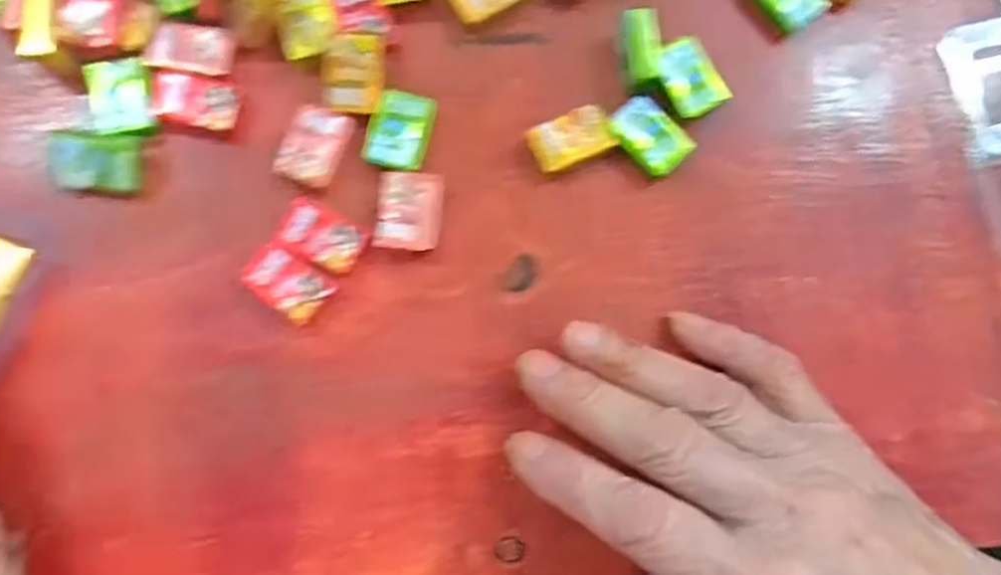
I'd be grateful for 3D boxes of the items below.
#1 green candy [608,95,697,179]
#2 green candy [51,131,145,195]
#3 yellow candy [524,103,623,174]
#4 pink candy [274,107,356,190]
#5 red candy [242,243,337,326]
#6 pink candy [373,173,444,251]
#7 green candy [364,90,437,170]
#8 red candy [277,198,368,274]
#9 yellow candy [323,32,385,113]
[{"bbox_3d":[0.050,-0.051,0.253,0.018,0.009,0.027,-43,87,-9],"label":"green candy"},{"bbox_3d":[-0.128,-0.040,0.239,0.025,0.009,0.018,0,82,-5],"label":"green candy"},{"bbox_3d":[0.024,-0.049,0.251,0.028,0.010,0.017,-25,85,-7],"label":"yellow candy"},{"bbox_3d":[-0.061,-0.046,0.243,0.018,0.005,0.025,24,81,-1],"label":"pink candy"},{"bbox_3d":[-0.068,-0.001,0.242,0.026,0.011,0.017,39,81,1],"label":"red candy"},{"bbox_3d":[-0.030,-0.025,0.245,0.020,0.006,0.025,6,82,-4],"label":"pink candy"},{"bbox_3d":[-0.033,-0.052,0.246,0.019,0.006,0.024,14,81,-2],"label":"green candy"},{"bbox_3d":[-0.057,-0.016,0.240,0.026,0.004,0.016,29,81,0],"label":"red candy"},{"bbox_3d":[-0.048,-0.069,0.243,0.019,0.007,0.024,2,82,-4],"label":"yellow candy"}]

